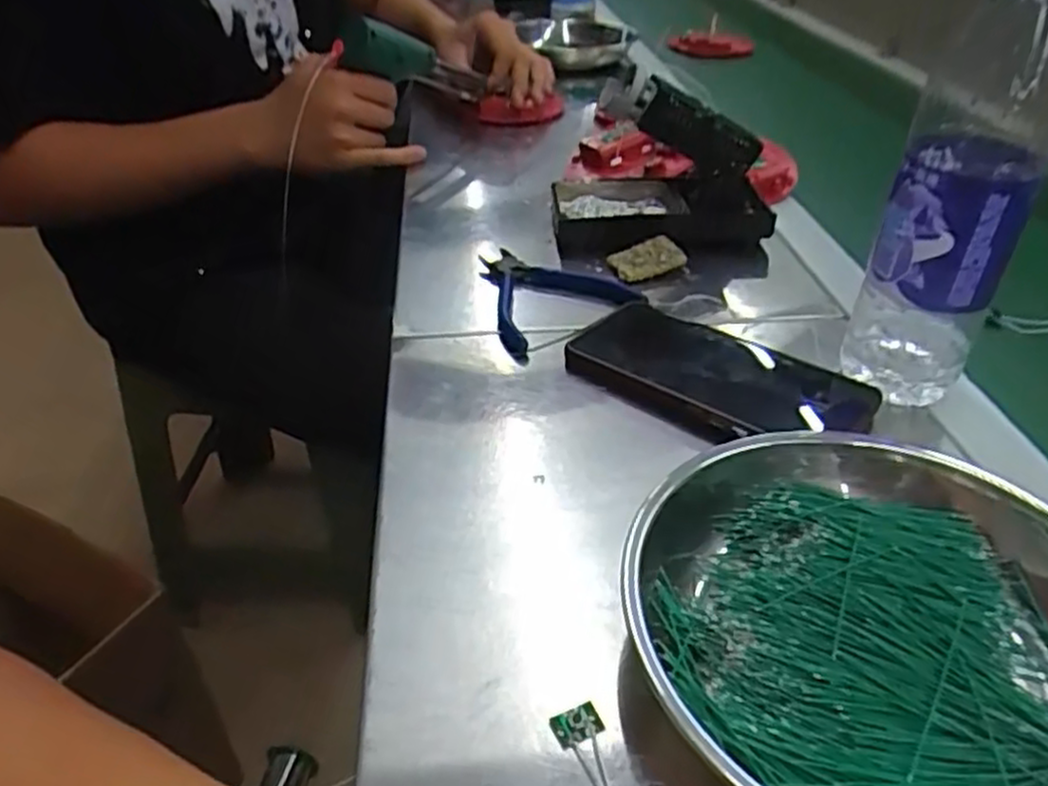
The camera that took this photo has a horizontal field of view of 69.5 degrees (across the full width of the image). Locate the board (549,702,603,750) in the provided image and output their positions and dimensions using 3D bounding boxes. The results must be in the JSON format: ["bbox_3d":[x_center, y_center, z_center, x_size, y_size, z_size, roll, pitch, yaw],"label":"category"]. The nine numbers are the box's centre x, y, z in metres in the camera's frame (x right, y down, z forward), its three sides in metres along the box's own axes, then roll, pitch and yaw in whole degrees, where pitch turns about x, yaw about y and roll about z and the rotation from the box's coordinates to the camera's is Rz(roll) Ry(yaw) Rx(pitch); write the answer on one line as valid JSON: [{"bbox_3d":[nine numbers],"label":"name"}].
[{"bbox_3d":[0.019,0.118,0.269,0.018,0.008,0.011,-13,39,-18],"label":"board"}]

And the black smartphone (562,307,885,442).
[{"bbox_3d":[0.106,-0.009,0.428,0.155,0.016,0.084,28,45,32],"label":"black smartphone"}]

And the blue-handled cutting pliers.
[{"bbox_3d":[0.025,-0.064,0.512,0.093,0.022,0.115,-6,37,-9],"label":"blue-handled cutting pliers"}]

